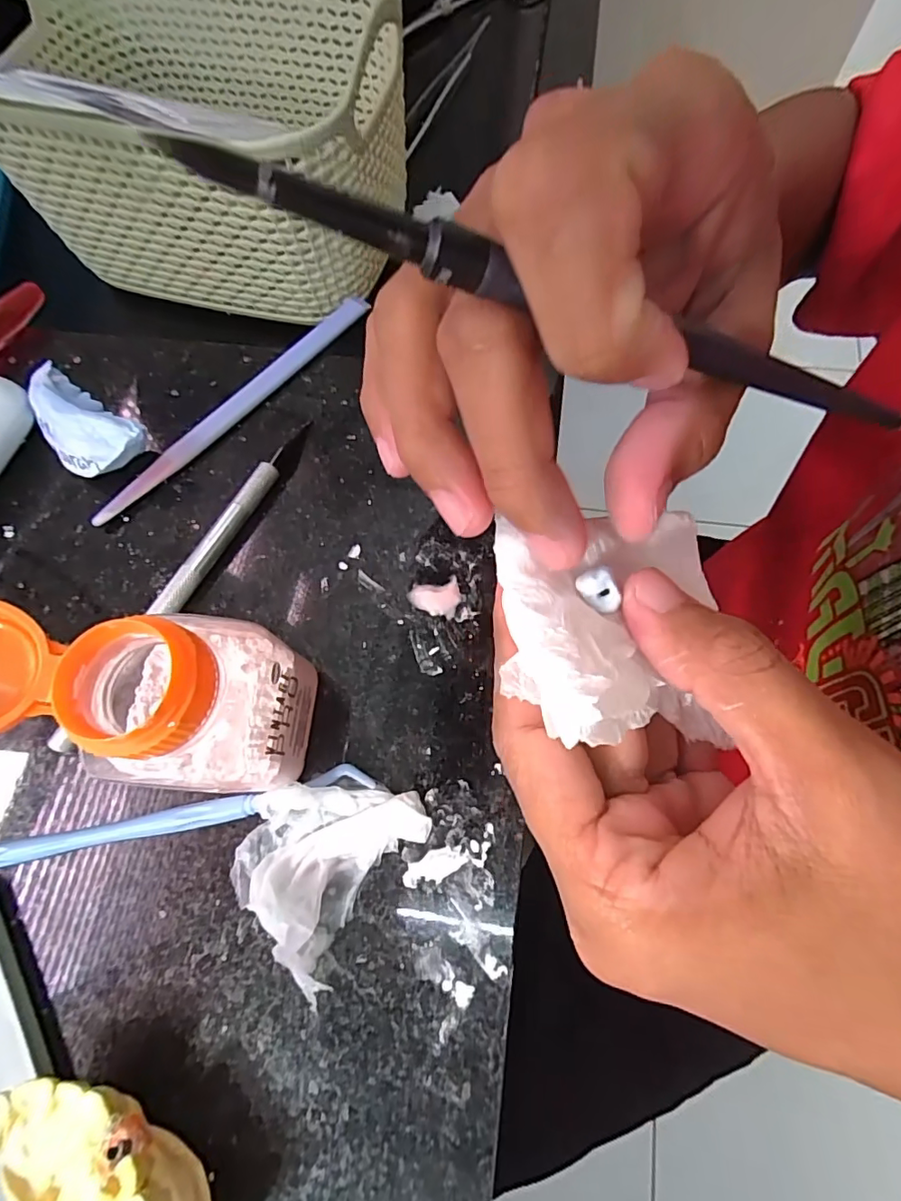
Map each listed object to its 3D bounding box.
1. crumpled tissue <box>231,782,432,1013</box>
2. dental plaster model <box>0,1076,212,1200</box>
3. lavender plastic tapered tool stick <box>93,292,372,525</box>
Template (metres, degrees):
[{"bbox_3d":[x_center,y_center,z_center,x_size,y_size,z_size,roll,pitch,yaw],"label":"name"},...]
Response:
[{"bbox_3d":[-0.039,0.074,0.147,0.044,0.015,0.054,27,73,11],"label":"crumpled tissue"},{"bbox_3d":[-0.078,0.133,0.118,0.061,0.025,0.024,37,75,14],"label":"dental plaster model"},{"bbox_3d":[-0.083,-0.077,0.209,0.010,0.006,0.136,39,76,15],"label":"lavender plastic tapered tool stick"}]

